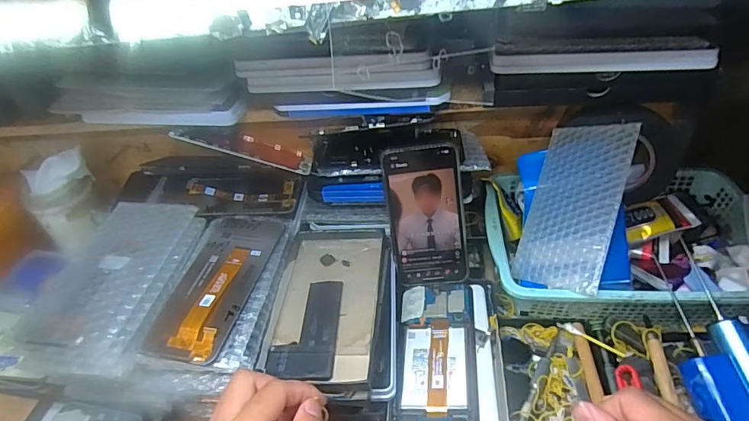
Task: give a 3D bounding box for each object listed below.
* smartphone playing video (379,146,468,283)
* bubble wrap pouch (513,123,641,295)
[{"bbox_3d":[0.054,0.008,0.468,0.076,0.150,0.006,-6,18,7],"label":"smartphone playing video"},{"bbox_3d":[0.195,-0.006,0.445,0.086,0.004,0.168,9,76,50],"label":"bubble wrap pouch"}]

